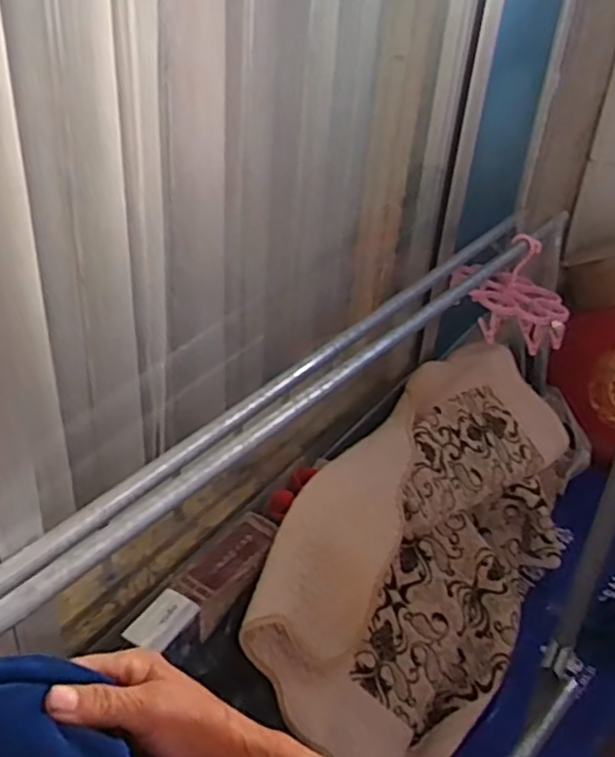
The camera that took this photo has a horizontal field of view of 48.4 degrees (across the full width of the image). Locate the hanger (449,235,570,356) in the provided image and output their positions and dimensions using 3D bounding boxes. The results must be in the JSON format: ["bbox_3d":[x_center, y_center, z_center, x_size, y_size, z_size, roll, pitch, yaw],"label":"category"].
[{"bbox_3d":[0.430,-0.179,1.415,0.222,0.203,0.169,0,32,-7],"label":"hanger"}]

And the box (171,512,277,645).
[{"bbox_3d":[-0.103,0.252,0.911,0.072,0.035,0.188,19,35,22],"label":"box"}]

